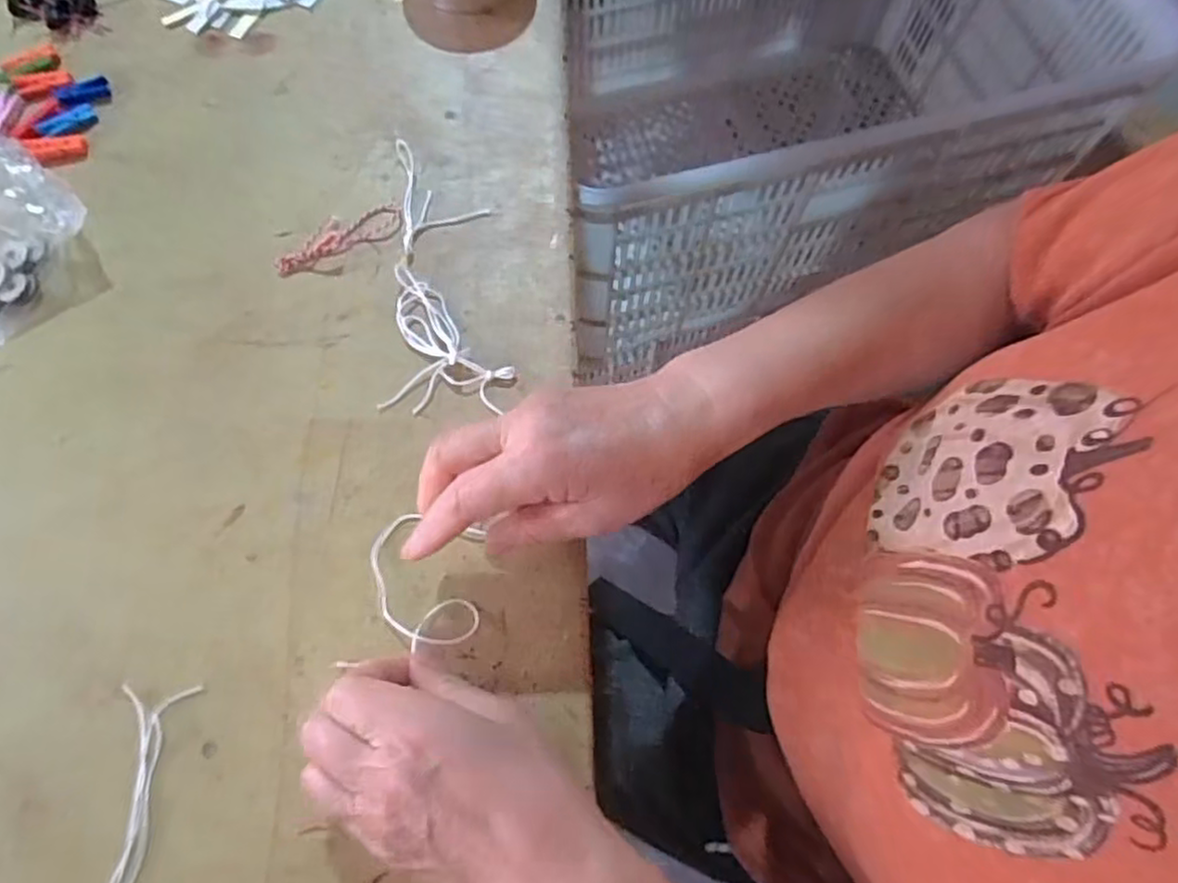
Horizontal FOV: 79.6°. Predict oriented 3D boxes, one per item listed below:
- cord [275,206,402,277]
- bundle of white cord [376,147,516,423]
[{"bbox_3d":[-0.151,-0.122,0.429,0.080,0.010,0.029,-38,74,-11],"label":"cord"},{"bbox_3d":[-0.083,-0.105,0.425,0.071,0.009,0.179,-1,70,1],"label":"bundle of white cord"}]

